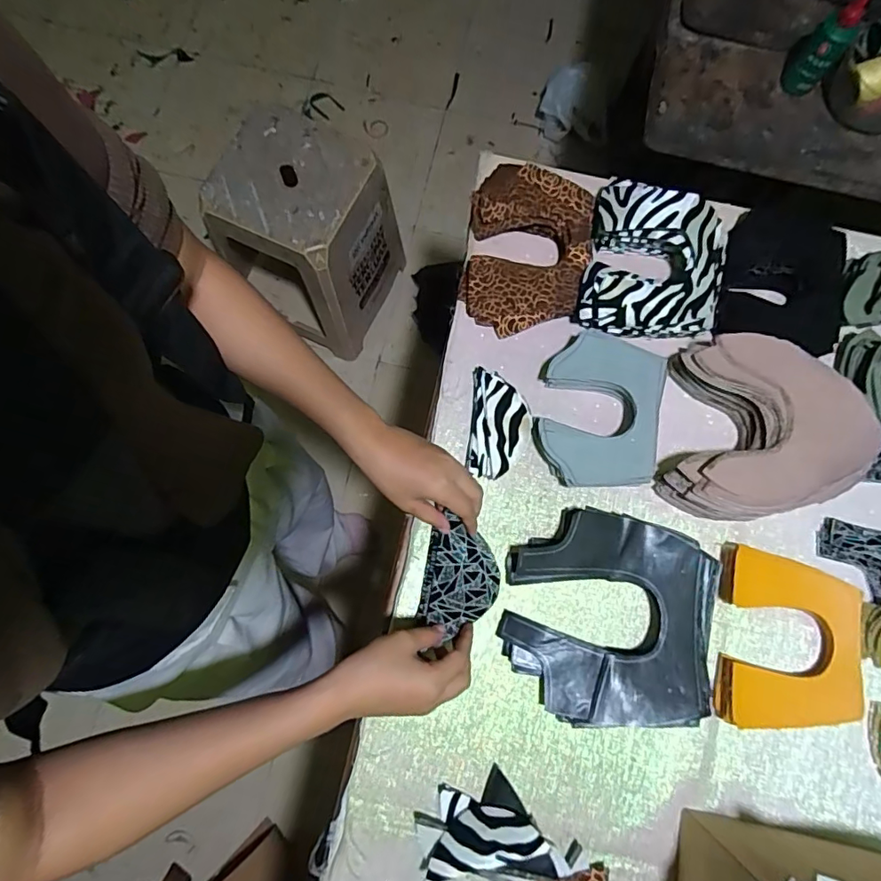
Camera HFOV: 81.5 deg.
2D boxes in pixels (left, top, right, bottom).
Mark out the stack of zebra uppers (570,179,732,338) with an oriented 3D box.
[{"bbox_3d":[0.230,-0.185,0.548,0.145,0.064,0.151,13,76,3],"label":"stack of zebra uppers"}]

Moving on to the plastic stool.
[{"bbox_3d":[-0.289,-0.446,1.171,0.299,0.395,0.312,24,78,3],"label":"plastic stool"}]

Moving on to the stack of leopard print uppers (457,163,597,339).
[{"bbox_3d":[0.097,-0.212,0.568,0.132,0.041,0.185,8,76,1],"label":"stack of leopard print uppers"}]

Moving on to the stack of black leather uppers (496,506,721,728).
[{"bbox_3d":[0.157,0.167,0.486,0.186,0.040,0.187,13,76,3],"label":"stack of black leather uppers"}]

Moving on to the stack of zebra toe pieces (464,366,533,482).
[{"bbox_3d":[0.062,-0.014,0.532,0.061,0.028,0.108,6,76,1],"label":"stack of zebra toe pieces"}]

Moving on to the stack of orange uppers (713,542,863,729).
[{"bbox_3d":[0.332,0.188,0.490,0.133,0.029,0.161,6,76,1],"label":"stack of orange uppers"}]

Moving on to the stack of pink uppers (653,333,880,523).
[{"bbox_3d":[0.324,-0.008,0.514,0.177,0.055,0.178,10,76,2],"label":"stack of pink uppers"}]

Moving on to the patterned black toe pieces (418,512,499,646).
[{"bbox_3d":[0.020,0.128,0.486,0.070,0.025,0.100,10,76,2],"label":"patterned black toe pieces"}]

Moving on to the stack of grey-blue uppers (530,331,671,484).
[{"bbox_3d":[0.162,-0.029,0.527,0.121,0.038,0.159,11,76,2],"label":"stack of grey-blue uppers"}]

